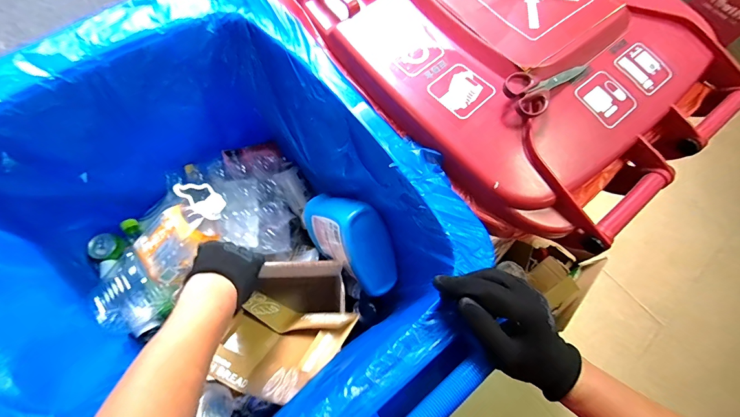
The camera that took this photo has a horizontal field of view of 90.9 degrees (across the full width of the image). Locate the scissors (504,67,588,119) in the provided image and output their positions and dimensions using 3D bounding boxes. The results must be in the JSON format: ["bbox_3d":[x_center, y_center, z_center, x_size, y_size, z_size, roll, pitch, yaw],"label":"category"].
[{"bbox_3d":[0.244,-0.170,0.495,0.154,0.022,0.059,-29,73,-25],"label":"scissors"}]

